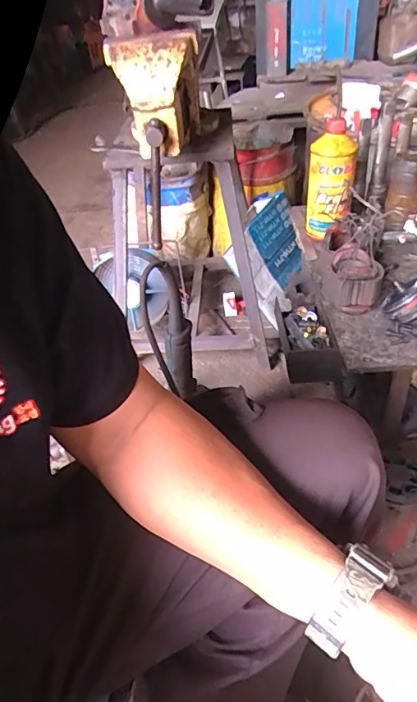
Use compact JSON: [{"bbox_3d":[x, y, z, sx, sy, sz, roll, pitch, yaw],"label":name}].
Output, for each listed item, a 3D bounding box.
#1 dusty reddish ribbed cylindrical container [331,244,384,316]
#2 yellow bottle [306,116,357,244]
[{"bbox_3d":[0.243,-0.114,0.791,0.076,0.085,0.090,5,40,13],"label":"dusty reddish ribbed cylindrical container"},{"bbox_3d":[0.228,-0.314,0.901,0.081,0.202,0.073,5,40,13],"label":"yellow bottle"}]

